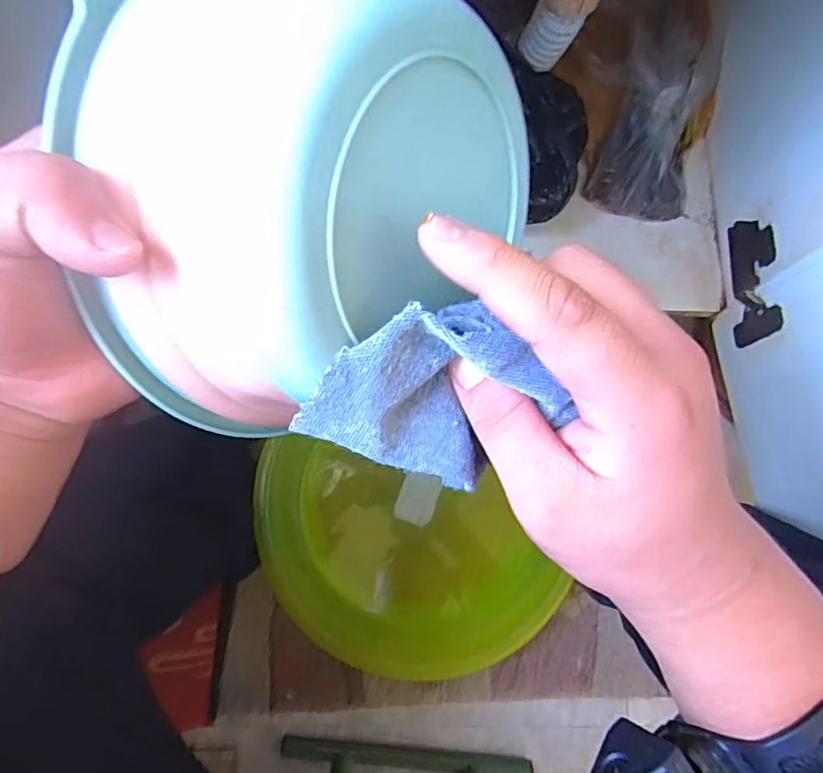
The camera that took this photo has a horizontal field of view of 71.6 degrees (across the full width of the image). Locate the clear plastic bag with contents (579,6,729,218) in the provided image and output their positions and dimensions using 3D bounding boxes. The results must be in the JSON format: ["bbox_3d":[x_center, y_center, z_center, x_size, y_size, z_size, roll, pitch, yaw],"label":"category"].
[{"bbox_3d":[0.236,-0.267,0.555,0.112,0.057,0.201,6,77,0],"label":"clear plastic bag with contents"}]

